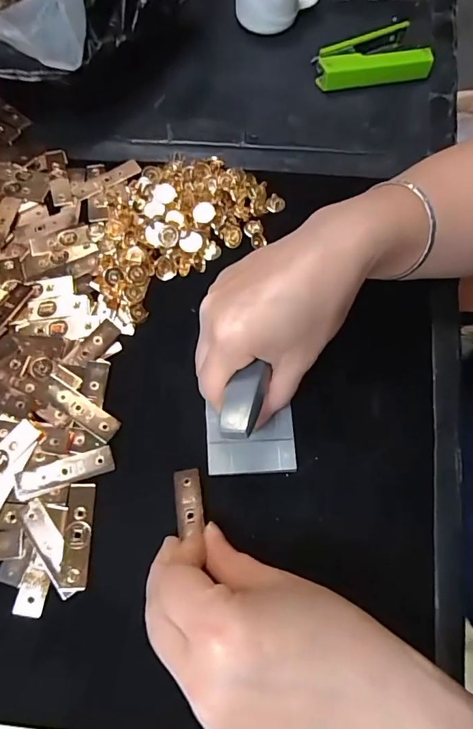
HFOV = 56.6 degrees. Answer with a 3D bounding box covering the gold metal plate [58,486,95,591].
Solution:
[{"bbox_3d":[-0.096,0.103,0.266,0.016,0.004,0.059,-2,68,0],"label":"gold metal plate"}]

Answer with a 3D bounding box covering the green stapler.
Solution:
[{"bbox_3d":[0.124,-0.287,0.409,0.100,0.022,0.050,-10,69,-4],"label":"green stapler"}]

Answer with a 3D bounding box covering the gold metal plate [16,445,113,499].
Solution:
[{"bbox_3d":[-0.109,0.068,0.278,0.060,0.004,0.016,-16,75,-10],"label":"gold metal plate"}]

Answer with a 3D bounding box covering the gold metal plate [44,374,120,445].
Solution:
[{"bbox_3d":[-0.104,0.028,0.290,0.057,0.004,0.016,32,72,12],"label":"gold metal plate"}]

